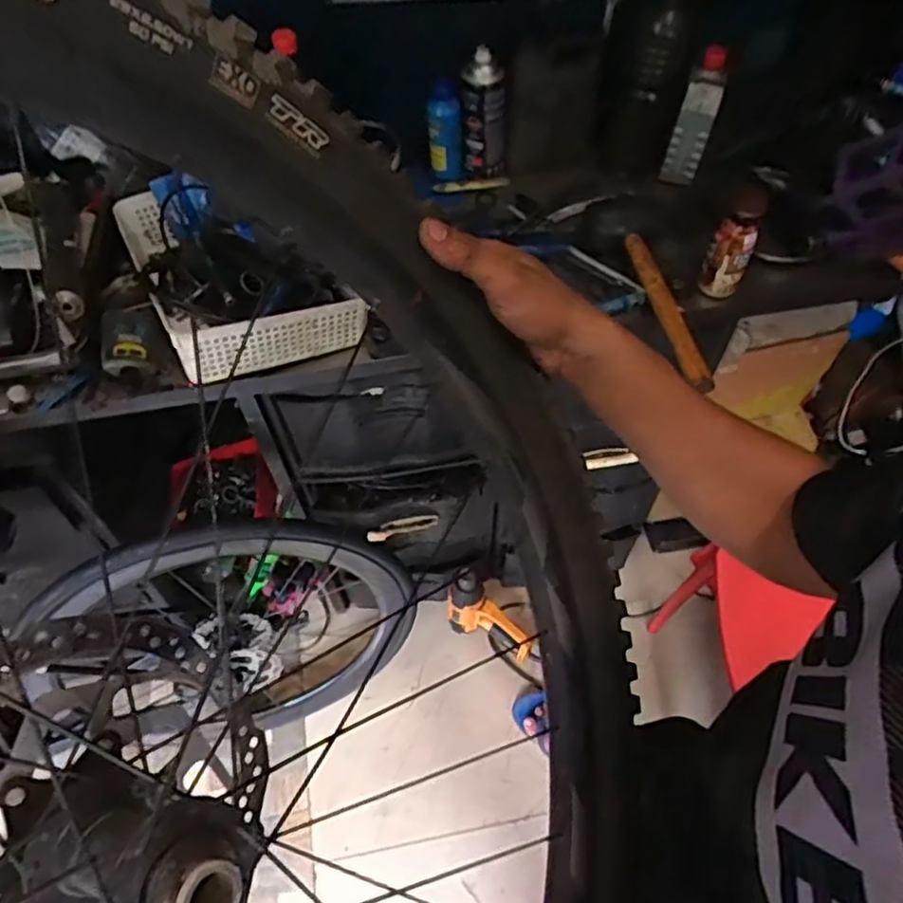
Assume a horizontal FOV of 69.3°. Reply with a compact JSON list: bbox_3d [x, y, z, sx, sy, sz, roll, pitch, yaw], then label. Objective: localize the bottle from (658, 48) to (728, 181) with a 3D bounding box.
[{"bbox_3d":[0.376,-0.514,1.006,0.058,0.189,0.063,20,25,14],"label":"bottle"}]

